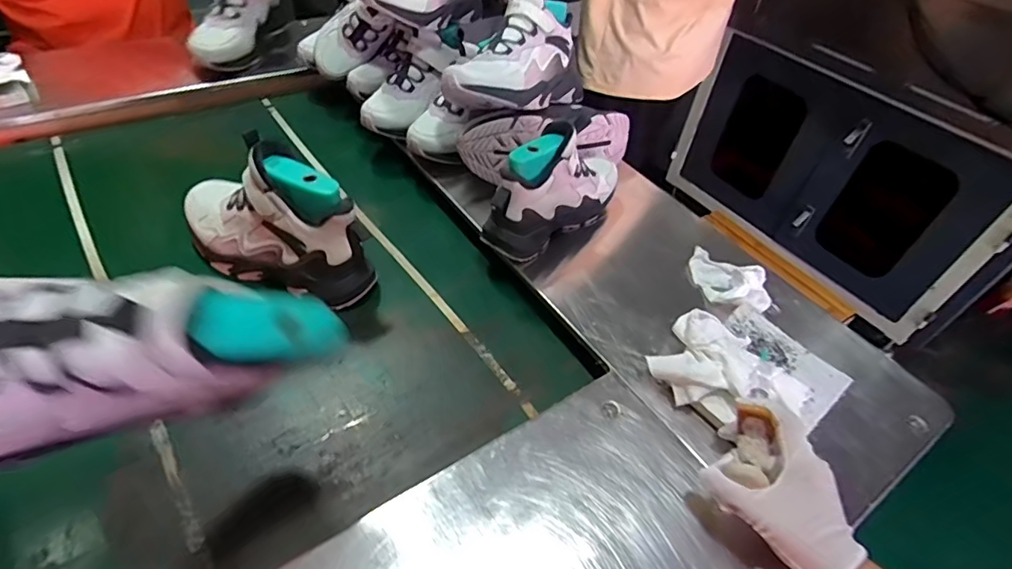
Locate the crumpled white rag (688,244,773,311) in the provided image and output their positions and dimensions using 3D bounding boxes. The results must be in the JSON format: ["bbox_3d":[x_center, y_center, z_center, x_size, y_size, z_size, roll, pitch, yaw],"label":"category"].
[{"bbox_3d":[0.279,-0.003,0.651,0.097,0.030,0.074,17,47,10],"label":"crumpled white rag"}]

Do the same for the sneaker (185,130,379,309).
[{"bbox_3d":[-0.277,-0.079,0.595,0.244,0.152,0.089,28,49,19],"label":"sneaker"}]

